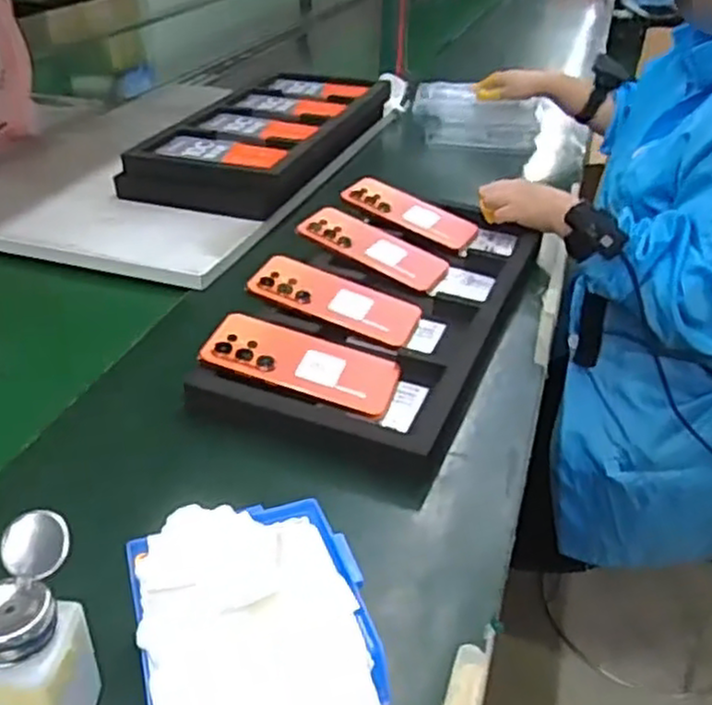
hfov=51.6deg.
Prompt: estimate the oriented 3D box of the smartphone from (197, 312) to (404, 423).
[{"bbox_3d":[-0.047,0.007,0.661,0.169,0.010,0.076,19,47,3],"label":"smartphone"}]

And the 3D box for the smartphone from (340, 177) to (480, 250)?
[{"bbox_3d":[0.067,-0.176,0.919,0.171,0.013,0.078,28,41,15],"label":"smartphone"}]

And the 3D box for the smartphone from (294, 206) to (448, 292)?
[{"bbox_3d":[0.019,-0.120,0.839,0.168,0.006,0.072,29,46,13],"label":"smartphone"}]

